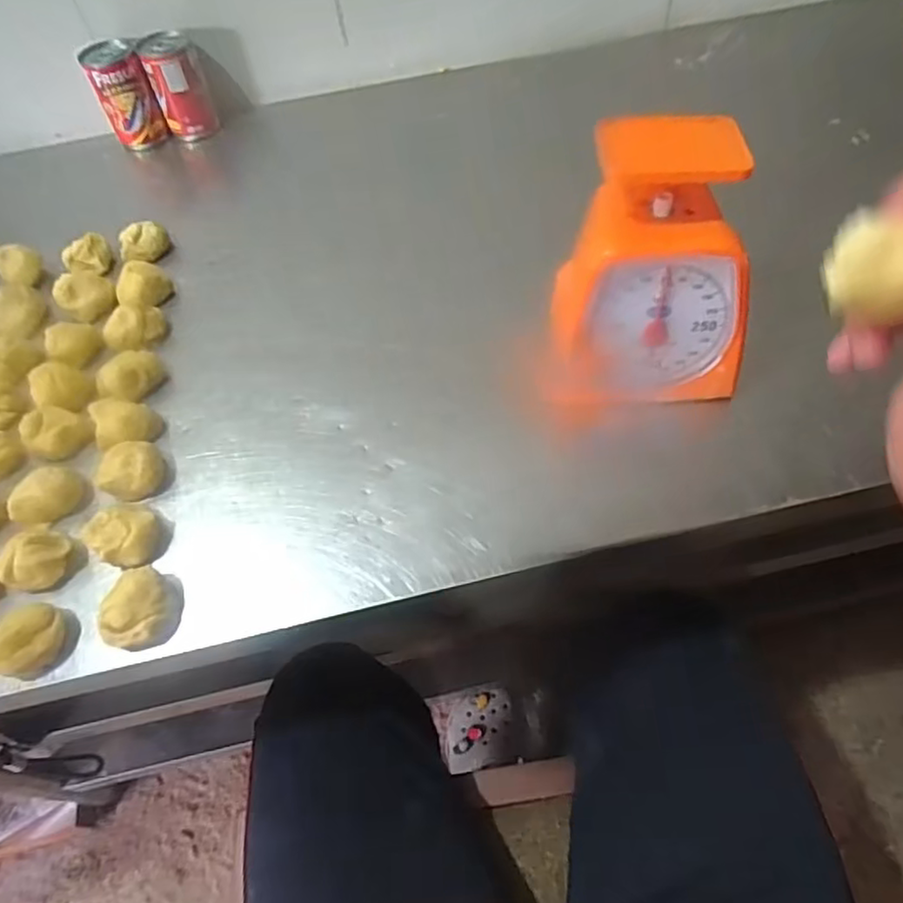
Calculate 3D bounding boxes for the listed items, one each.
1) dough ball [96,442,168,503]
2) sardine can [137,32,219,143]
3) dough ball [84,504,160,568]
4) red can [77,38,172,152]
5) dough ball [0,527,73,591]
[{"bbox_3d":[-0.220,0.012,0.430,0.039,0.021,0.036,-2,57,3],"label":"dough ball"},{"bbox_3d":[-0.275,-0.368,0.645,0.049,0.088,0.047,-2,57,3],"label":"sardine can"},{"bbox_3d":[-0.208,0.052,0.403,0.033,0.027,0.039,33,65,22],"label":"dough ball"},{"bbox_3d":[-0.329,-0.360,0.640,0.050,0.091,0.049,-2,57,3],"label":"red can"},{"bbox_3d":[-0.261,0.067,0.397,0.034,0.025,0.040,19,60,15],"label":"dough ball"}]

